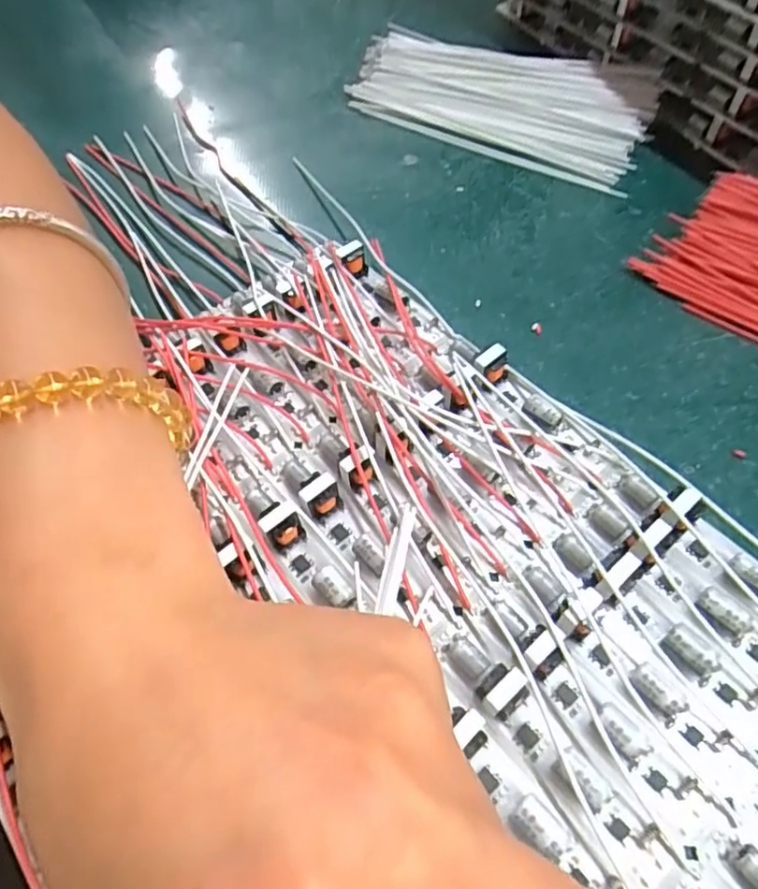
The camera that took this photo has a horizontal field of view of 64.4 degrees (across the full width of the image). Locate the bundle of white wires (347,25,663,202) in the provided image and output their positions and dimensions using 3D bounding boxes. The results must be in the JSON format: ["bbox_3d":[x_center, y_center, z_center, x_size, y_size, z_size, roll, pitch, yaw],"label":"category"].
[{"bbox_3d":[0.056,-0.165,0.287,0.140,0.018,0.066,25,63,17],"label":"bundle of white wires"}]

